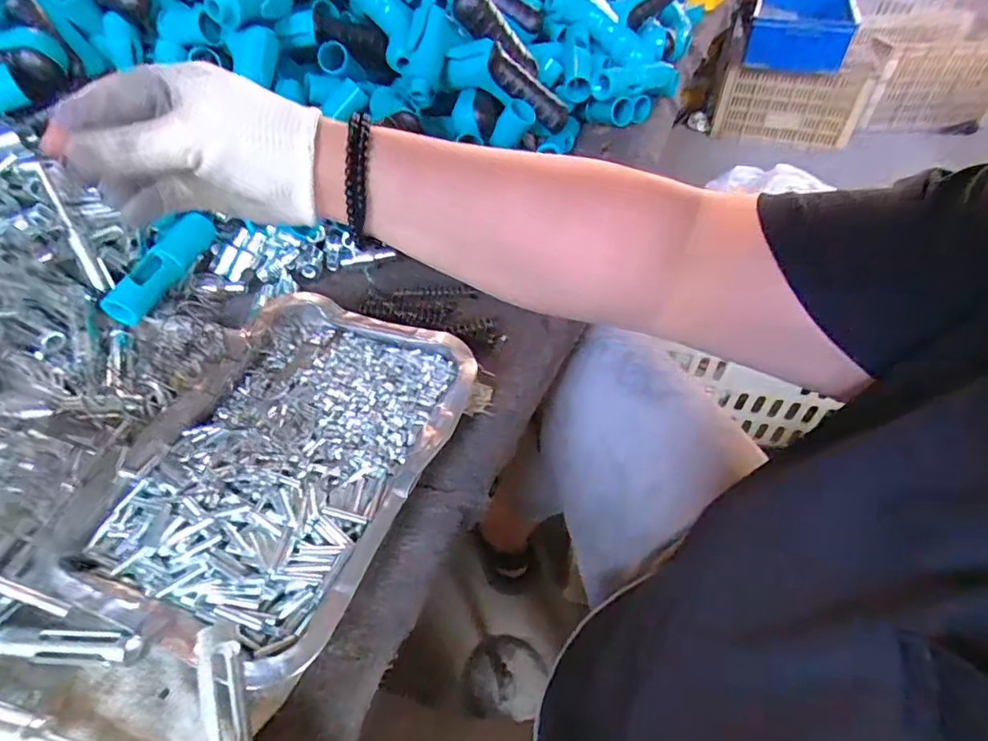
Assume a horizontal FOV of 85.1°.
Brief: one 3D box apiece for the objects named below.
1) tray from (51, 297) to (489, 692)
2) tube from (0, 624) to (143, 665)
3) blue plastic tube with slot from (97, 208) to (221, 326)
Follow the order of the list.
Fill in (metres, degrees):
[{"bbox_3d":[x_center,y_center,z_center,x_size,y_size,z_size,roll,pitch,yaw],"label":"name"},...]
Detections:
[{"bbox_3d":[-0.136,0.052,0.358,0.179,0.033,0.244,17,50,15],"label":"tray"},{"bbox_3d":[-0.231,0.148,0.289,0.080,0.015,0.015,3,48,3],"label":"tube"},{"bbox_3d":[-0.289,-0.094,0.479,0.025,0.036,0.131,12,49,11],"label":"blue plastic tube with slot"}]

